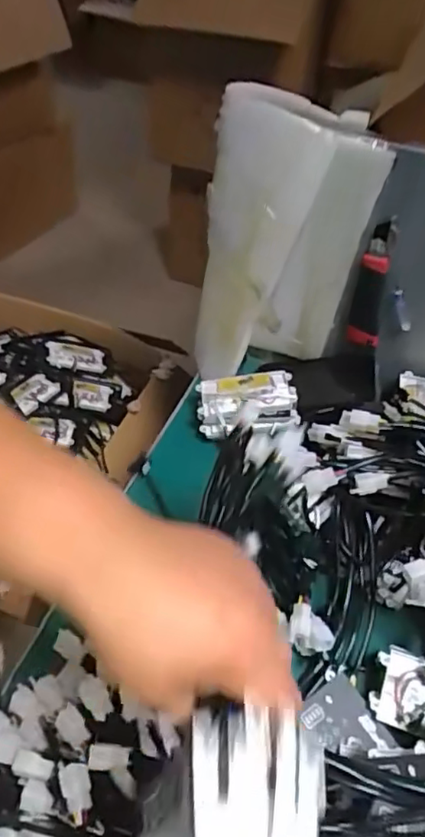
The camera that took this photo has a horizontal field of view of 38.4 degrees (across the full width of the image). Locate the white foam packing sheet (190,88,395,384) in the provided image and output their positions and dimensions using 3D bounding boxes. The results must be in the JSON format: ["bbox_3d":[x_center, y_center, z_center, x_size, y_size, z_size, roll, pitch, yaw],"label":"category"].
[{"bbox_3d":[0.070,-0.187,0.761,0.191,0.384,0.057,26,50,12],"label":"white foam packing sheet"}]

